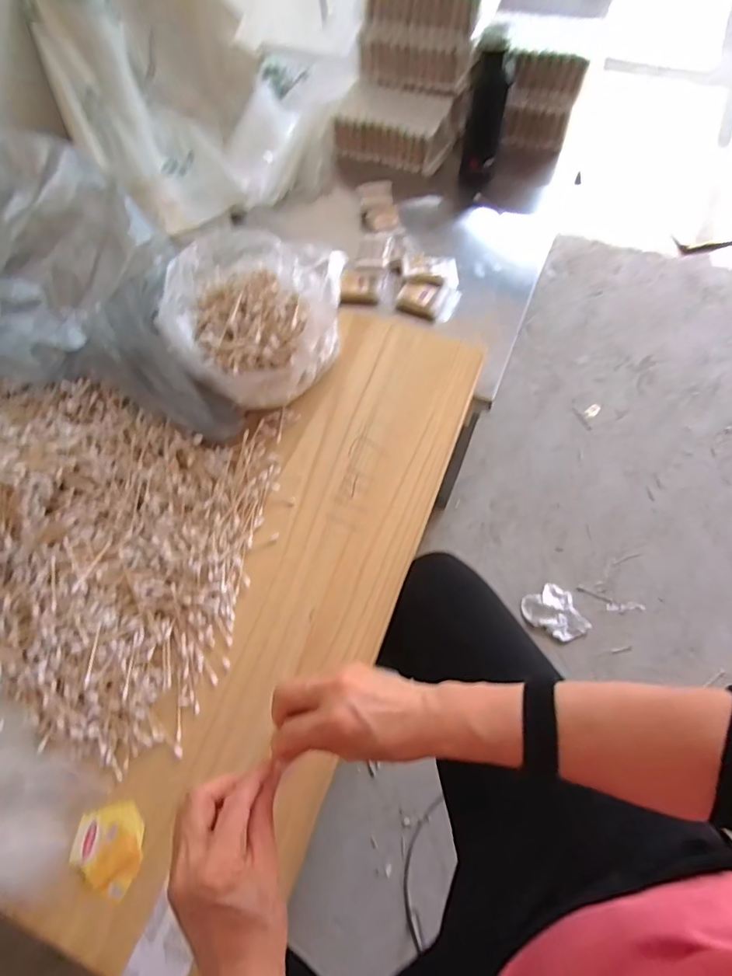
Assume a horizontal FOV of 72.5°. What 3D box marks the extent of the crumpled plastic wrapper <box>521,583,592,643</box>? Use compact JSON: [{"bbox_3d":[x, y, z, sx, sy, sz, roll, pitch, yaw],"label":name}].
[{"bbox_3d":[0.383,0.256,1.012,0.101,0.015,0.112,-26,66,-8],"label":"crumpled plastic wrapper"}]

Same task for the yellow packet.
[{"bbox_3d":[-0.245,0.346,0.475,0.062,0.011,0.074,-13,65,-2],"label":"yellow packet"}]

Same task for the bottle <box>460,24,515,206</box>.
[{"bbox_3d":[0.201,-0.614,0.856,0.066,0.259,0.063,7,66,7],"label":"bottle"}]

